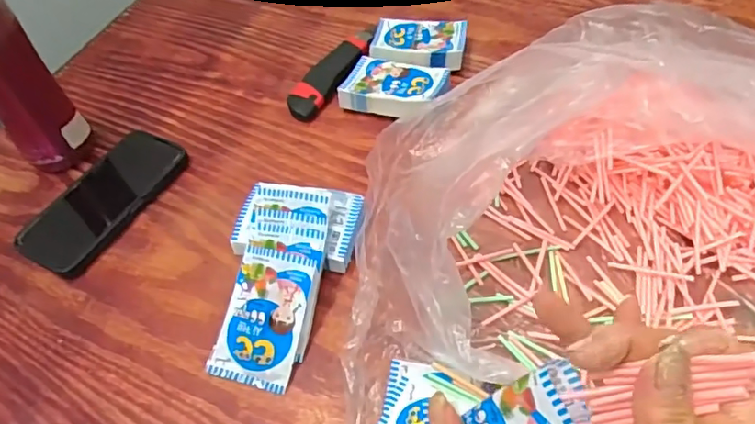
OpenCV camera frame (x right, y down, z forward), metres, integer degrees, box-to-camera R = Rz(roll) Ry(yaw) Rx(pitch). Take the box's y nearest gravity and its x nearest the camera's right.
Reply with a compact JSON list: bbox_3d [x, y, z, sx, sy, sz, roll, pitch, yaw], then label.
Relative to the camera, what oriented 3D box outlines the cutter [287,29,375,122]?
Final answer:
[{"bbox_3d":[-0.049,-0.163,0.630,0.048,0.019,0.160,25,58,23],"label":"cutter"}]

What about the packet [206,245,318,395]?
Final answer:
[{"bbox_3d":[-0.089,0.082,0.427,0.063,0.008,0.102,11,78,12],"label":"packet"}]

